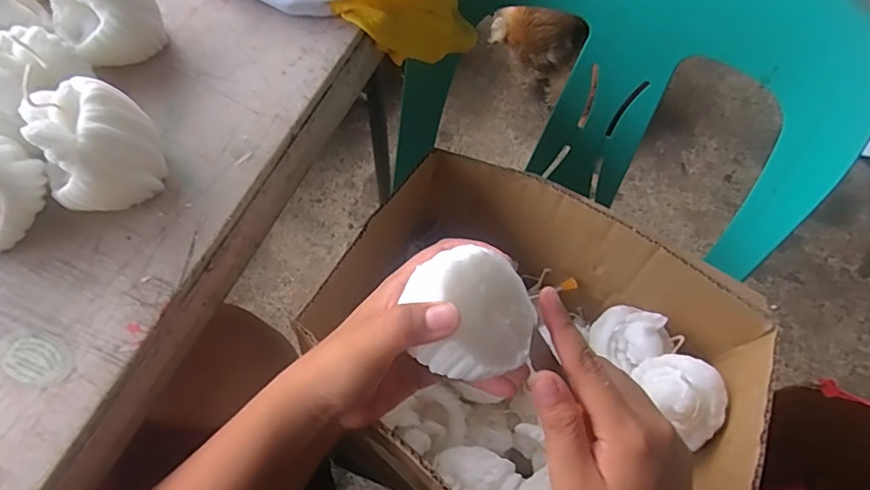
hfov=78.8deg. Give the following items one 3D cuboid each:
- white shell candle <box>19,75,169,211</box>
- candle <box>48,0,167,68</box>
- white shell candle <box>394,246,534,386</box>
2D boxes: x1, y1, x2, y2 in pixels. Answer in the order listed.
[{"bbox_3d":[-0.188,-0.054,0.293,0.059,0.058,0.053,-18,67,-12],"label":"white shell candle"},{"bbox_3d":[-0.212,-0.151,0.335,0.061,0.056,0.055,-30,70,-17],"label":"candle"},{"bbox_3d":[0.017,0.034,0.269,0.056,0.032,0.060,-20,96,-29],"label":"white shell candle"}]

